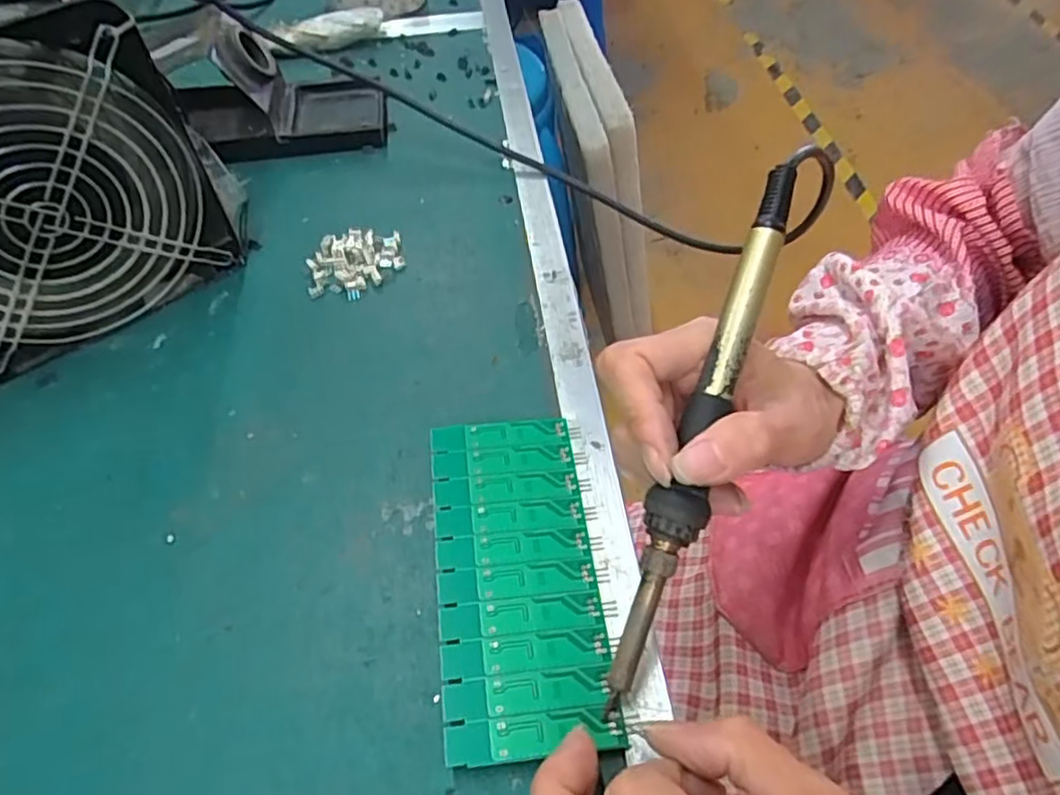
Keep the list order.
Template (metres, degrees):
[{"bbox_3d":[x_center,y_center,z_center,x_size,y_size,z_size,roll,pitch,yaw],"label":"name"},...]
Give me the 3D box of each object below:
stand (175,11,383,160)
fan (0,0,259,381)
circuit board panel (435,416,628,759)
[{"bbox_3d":[-0.173,-0.209,0.452,0.142,0.071,0.073,-4,53,-1],"label":"stand"},{"bbox_3d":[-0.236,-0.104,0.326,0.159,0.153,0.058,-34,59,-21],"label":"fan"},{"bbox_3d":[-0.006,0.067,0.273,0.061,0.006,0.136,-6,53,-2],"label":"circuit board panel"}]

